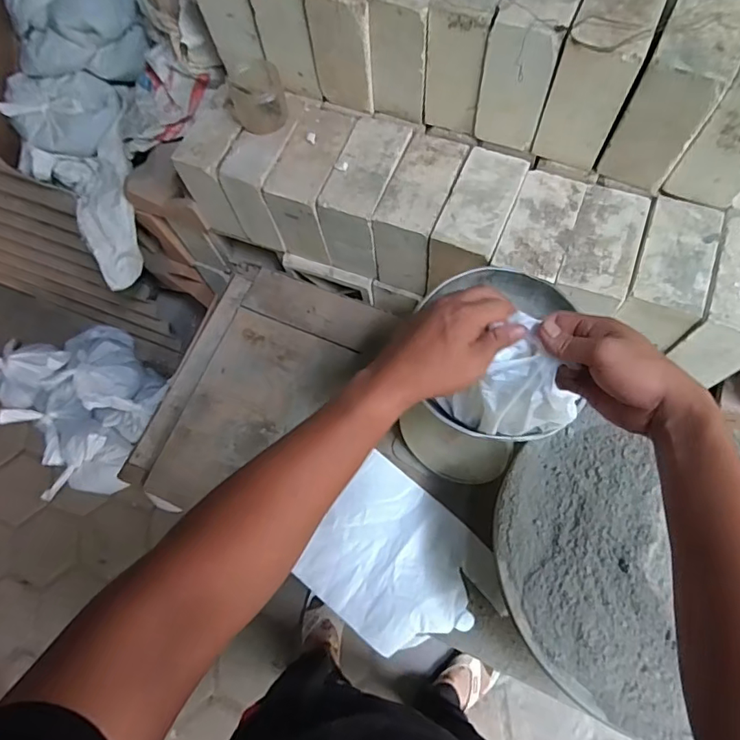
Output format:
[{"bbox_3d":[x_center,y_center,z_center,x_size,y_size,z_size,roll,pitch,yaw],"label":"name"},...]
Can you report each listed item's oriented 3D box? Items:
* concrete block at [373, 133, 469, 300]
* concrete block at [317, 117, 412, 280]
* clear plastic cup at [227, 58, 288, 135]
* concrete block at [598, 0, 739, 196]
[{"bbox_3d":[0.091,-0.278,0.924,0.102,0.192,0.200,20,70,11],"label":"concrete block"},{"bbox_3d":[-0.002,-0.315,0.936,0.100,0.179,0.208,18,69,10],"label":"concrete block"},{"bbox_3d":[-0.195,-0.469,0.868,0.090,0.070,0.090,-1,67,3],"label":"clear plastic cup"},{"bbox_3d":[0.439,-0.402,0.733,0.096,0.205,0.184,24,70,12],"label":"concrete block"}]

